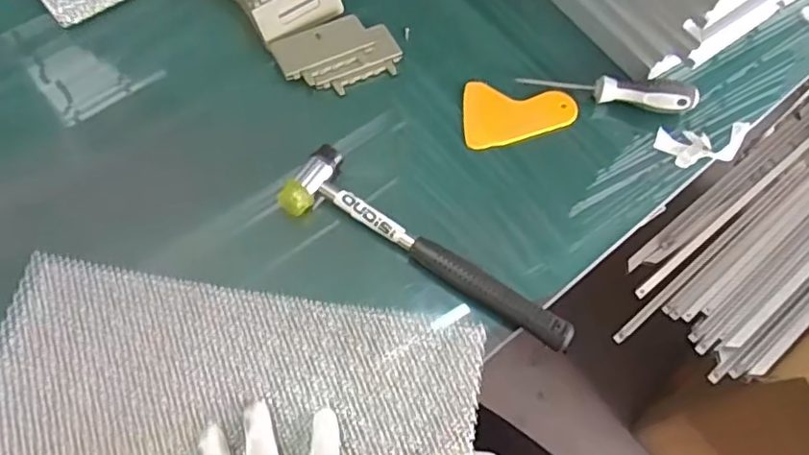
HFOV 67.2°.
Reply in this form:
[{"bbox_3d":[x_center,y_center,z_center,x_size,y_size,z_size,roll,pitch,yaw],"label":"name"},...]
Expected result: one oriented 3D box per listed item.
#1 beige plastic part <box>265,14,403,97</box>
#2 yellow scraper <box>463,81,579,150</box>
[{"bbox_3d":[-0.059,-0.157,0.550,0.105,0.019,0.067,-24,67,-14],"label":"beige plastic part"},{"bbox_3d":[0.102,-0.097,0.539,0.098,0.009,0.066,6,63,0],"label":"yellow scraper"}]

